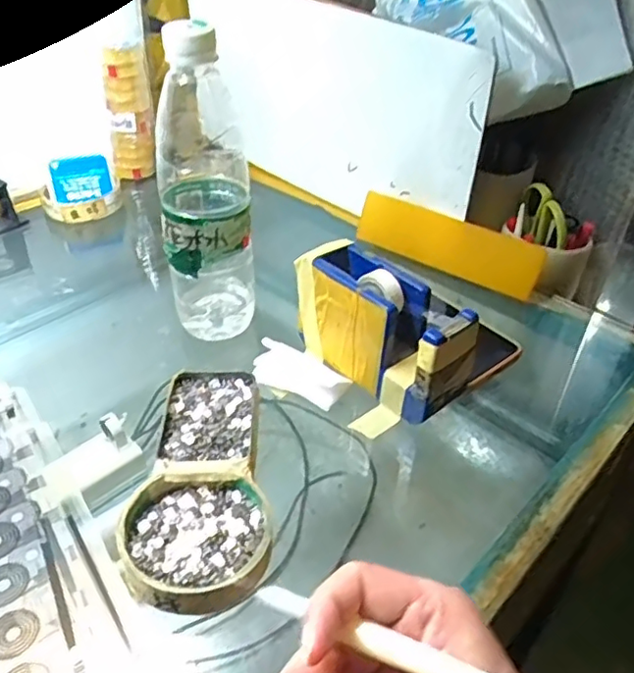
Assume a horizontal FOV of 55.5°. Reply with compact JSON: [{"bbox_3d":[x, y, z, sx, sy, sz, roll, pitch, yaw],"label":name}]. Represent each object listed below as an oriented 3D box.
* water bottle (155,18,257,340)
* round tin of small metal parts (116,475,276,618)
[{"bbox_3d":[-0.080,-0.100,0.441,0.064,0.224,0.068,-1,39,-4],"label":"water bottle"},{"bbox_3d":[-0.065,0.111,0.331,0.079,0.020,0.078,1,38,-1],"label":"round tin of small metal parts"}]

